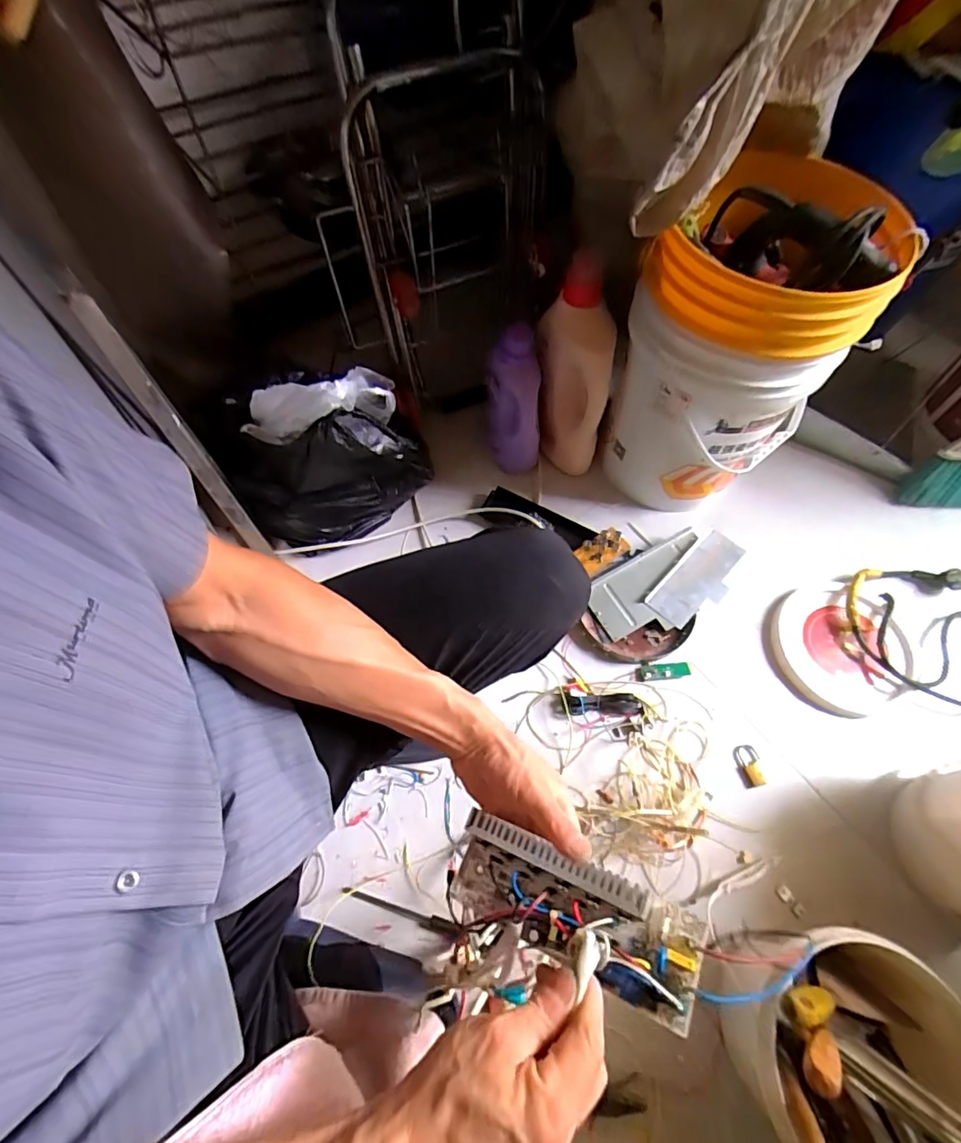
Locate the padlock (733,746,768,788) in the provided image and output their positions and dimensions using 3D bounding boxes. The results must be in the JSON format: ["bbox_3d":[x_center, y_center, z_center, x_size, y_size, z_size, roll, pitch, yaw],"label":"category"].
[{"bbox_3d":[0.409,0.296,0.786,0.033,0.013,0.060,-4,63,-2],"label":"padlock"}]

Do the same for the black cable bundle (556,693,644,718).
[{"bbox_3d":[0.189,0.211,0.819,0.132,0.013,0.036,2,63,1],"label":"black cable bundle"}]

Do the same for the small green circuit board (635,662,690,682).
[{"bbox_3d":[0.296,0.162,0.839,0.086,0.006,0.024,-5,63,-3],"label":"small green circuit board"}]

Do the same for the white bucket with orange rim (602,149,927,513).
[{"bbox_3d":[0.393,-0.336,0.824,0.280,0.458,0.309,40,70,18],"label":"white bucket with orange rim"}]

